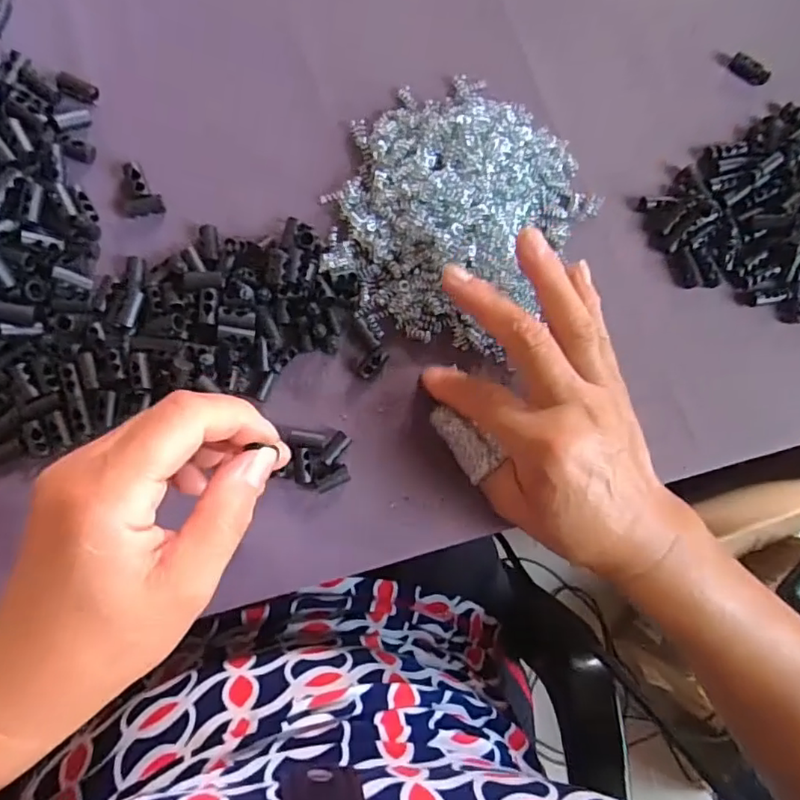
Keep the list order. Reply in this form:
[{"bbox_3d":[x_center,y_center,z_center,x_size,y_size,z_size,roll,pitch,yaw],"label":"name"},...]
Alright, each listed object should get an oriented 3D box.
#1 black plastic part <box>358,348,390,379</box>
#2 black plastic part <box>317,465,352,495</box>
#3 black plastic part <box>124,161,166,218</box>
[{"bbox_3d":[-0.014,-0.019,0.307,0.010,0.005,0.017,39,82,-4],"label":"black plastic part"},{"bbox_3d":[-0.034,0.041,0.298,0.017,0.006,0.008,-30,91,-9],"label":"black plastic part"},{"bbox_3d":[-0.133,-0.108,0.296,0.019,0.007,0.027,-14,85,-9],"label":"black plastic part"}]

